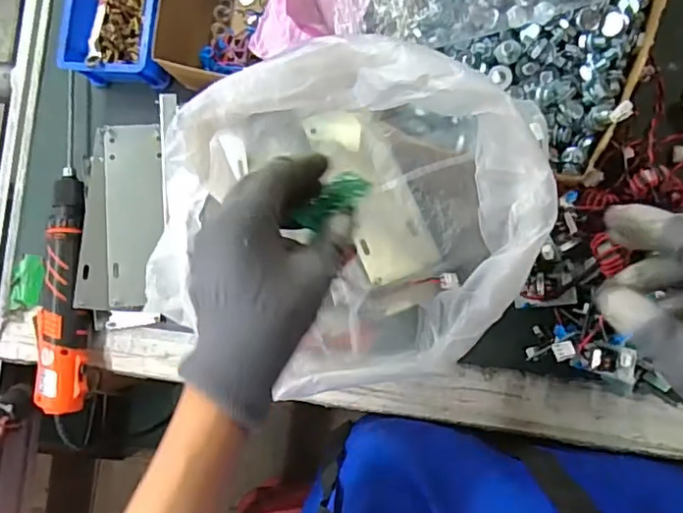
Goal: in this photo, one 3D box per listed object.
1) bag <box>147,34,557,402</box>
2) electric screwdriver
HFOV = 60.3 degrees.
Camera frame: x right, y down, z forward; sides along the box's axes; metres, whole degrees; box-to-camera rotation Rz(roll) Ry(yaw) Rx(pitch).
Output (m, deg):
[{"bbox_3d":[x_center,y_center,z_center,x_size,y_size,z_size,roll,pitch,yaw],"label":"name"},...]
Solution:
[{"bbox_3d":[0.009,-0.019,0.450,0.259,0.152,0.235,12,89,7],"label":"bag"},{"bbox_3d":[-0.280,-0.015,0.592,0.052,0.038,0.339,-2,87,7],"label":"electric screwdriver"}]

